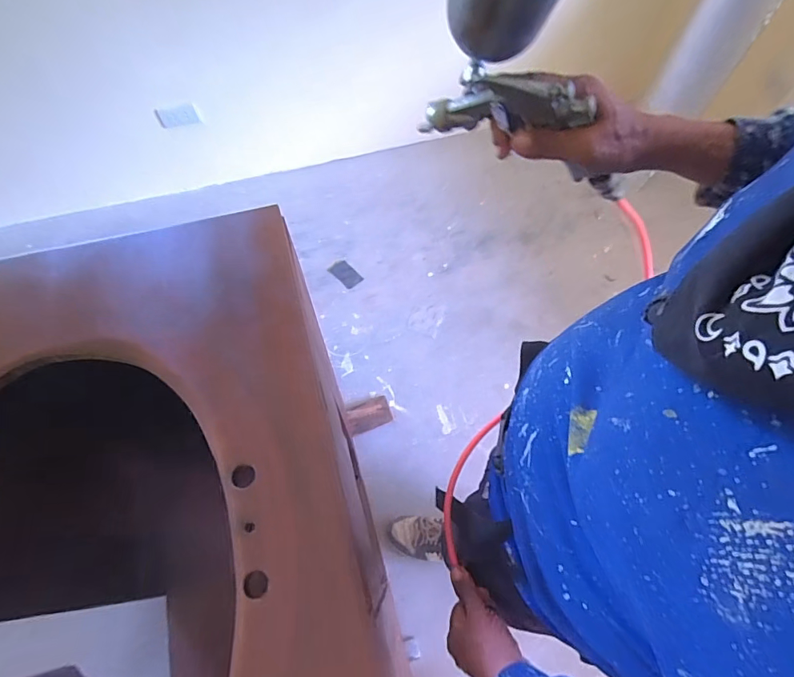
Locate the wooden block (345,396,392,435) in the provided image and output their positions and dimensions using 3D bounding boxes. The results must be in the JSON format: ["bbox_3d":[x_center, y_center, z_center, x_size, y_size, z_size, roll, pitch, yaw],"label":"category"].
[{"bbox_3d":[-0.096,0.249,1.468,0.148,0.039,0.104,-20,67,-8],"label":"wooden block"}]

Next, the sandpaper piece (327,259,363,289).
[{"bbox_3d":[-0.198,-0.249,1.728,0.076,0.009,0.130,-41,70,-16],"label":"sandpaper piece"}]

